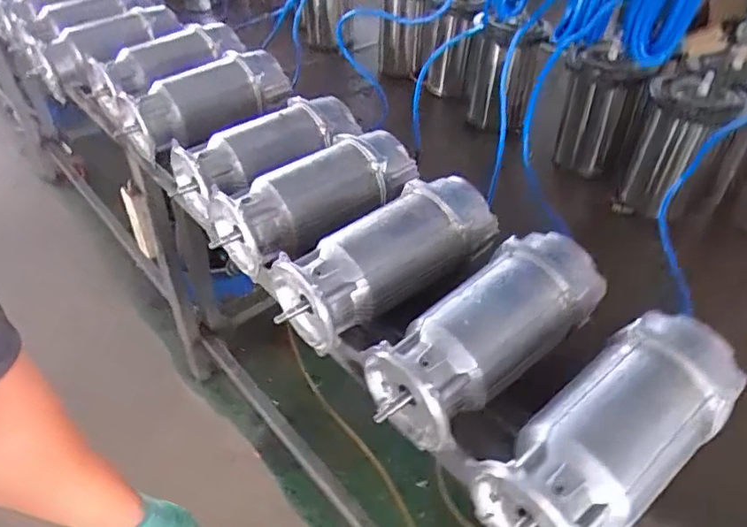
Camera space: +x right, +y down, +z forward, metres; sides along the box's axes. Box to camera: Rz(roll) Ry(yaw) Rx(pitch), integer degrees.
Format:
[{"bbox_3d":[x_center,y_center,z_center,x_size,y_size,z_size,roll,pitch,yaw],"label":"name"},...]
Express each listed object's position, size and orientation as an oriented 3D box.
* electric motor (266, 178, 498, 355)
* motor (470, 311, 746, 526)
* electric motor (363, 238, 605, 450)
[{"bbox_3d":[0.016,-0.006,0.741,0.300,0.115,0.127,-27,50,-28],"label":"electric motor"},{"bbox_3d":[0.236,0.175,0.553,0.303,0.113,0.124,-28,50,-29],"label":"motor"},{"bbox_3d":[0.132,0.080,0.650,0.293,0.119,0.122,-31,52,-31],"label":"electric motor"}]

